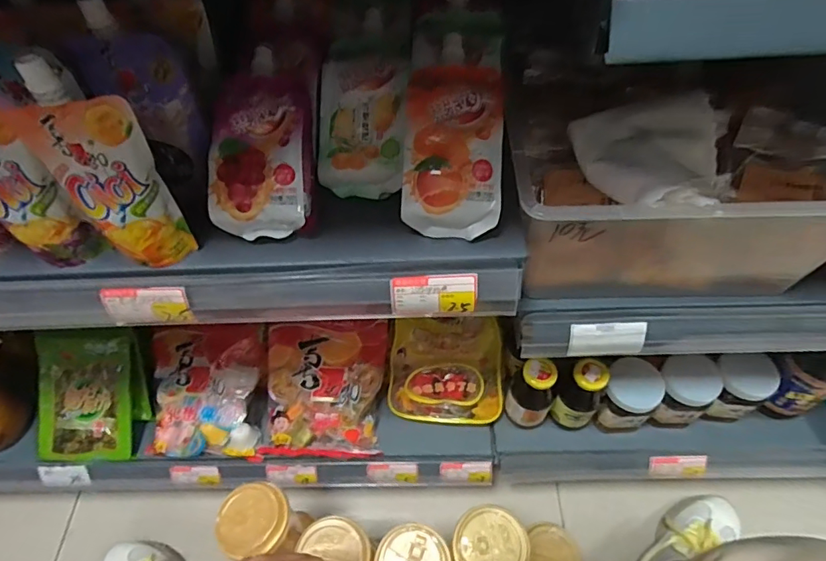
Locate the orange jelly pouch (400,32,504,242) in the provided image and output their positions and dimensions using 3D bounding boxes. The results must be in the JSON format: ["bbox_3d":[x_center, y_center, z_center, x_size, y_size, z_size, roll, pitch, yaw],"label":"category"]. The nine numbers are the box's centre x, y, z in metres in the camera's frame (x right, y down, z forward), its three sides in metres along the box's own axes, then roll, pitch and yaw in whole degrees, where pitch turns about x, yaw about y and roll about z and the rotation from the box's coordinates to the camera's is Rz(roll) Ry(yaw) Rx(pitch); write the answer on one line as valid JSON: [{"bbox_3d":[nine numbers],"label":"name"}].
[{"bbox_3d":[0.035,-0.119,0.425,0.080,0.040,0.160,3,86,3],"label":"orange jelly pouch"}]

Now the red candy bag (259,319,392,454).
[{"bbox_3d":[-0.125,0.152,0.714,0.167,0.043,0.194,4,87,-3],"label":"red candy bag"}]

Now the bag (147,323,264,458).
[{"bbox_3d":[-0.300,0.157,0.734,0.156,0.050,0.182,0,82,3],"label":"bag"}]

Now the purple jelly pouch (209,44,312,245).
[{"bbox_3d":[-0.129,-0.120,0.436,0.081,0.040,0.163,0,80,3],"label":"purple jelly pouch"}]

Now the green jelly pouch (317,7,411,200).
[{"bbox_3d":[-0.043,-0.159,0.451,0.076,0.024,0.165,1,84,3],"label":"green jelly pouch"}]

